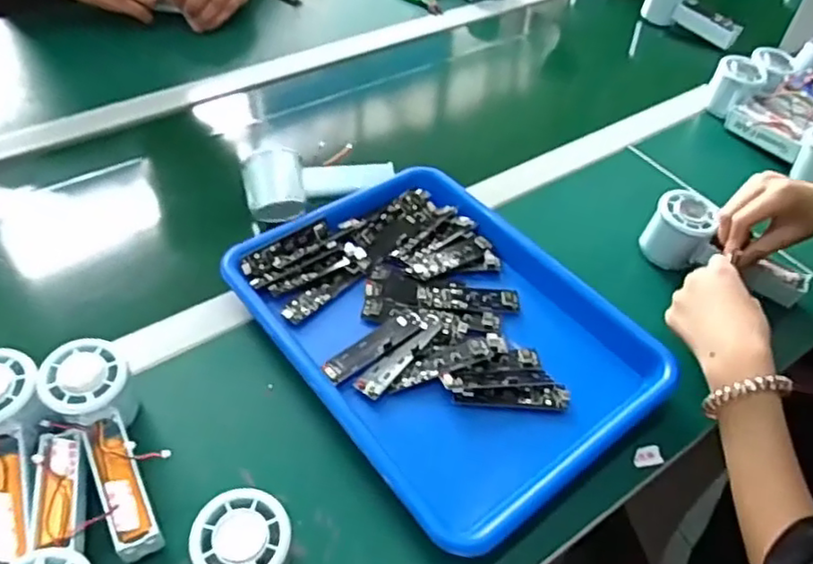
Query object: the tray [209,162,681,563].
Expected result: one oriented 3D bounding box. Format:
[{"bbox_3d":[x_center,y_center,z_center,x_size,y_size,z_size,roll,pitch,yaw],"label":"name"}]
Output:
[{"bbox_3d":[0.033,0.035,0.562,0.258,0.034,0.337,-28,55,-27],"label":"tray"}]

